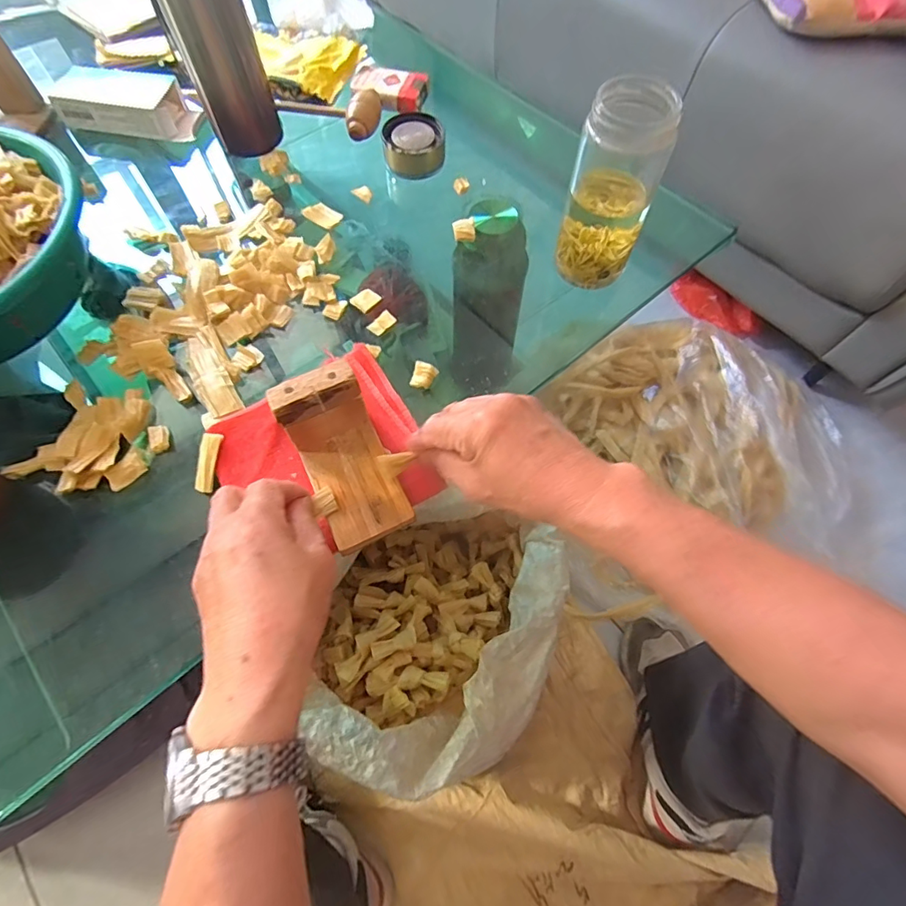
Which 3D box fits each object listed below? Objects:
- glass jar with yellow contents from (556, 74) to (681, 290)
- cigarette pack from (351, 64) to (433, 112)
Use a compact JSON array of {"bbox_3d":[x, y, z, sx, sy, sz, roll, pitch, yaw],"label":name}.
[{"bbox_3d":[0.135,-0.219,0.412,0.063,0.142,0.068,0,65,0],"label":"glass jar with yellow contents"},{"bbox_3d":[-0.078,-0.440,0.585,0.093,0.019,0.053,21,67,9],"label":"cigarette pack"}]

